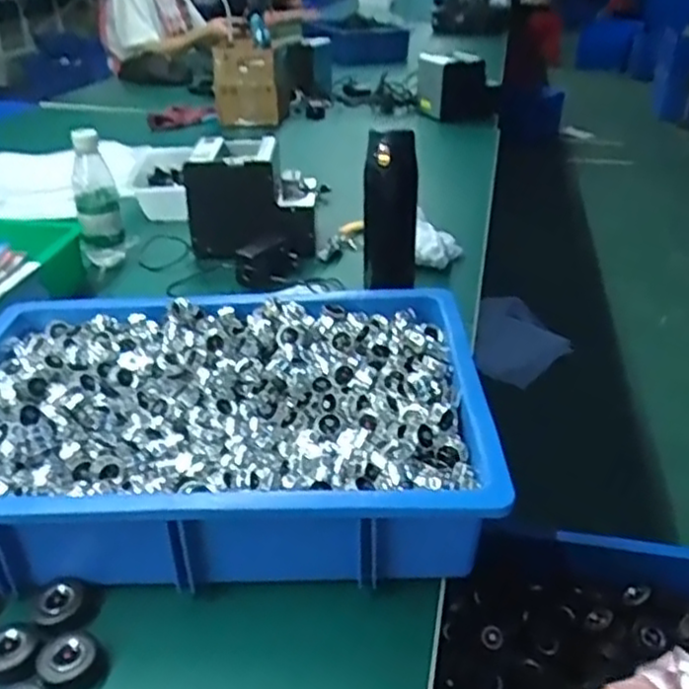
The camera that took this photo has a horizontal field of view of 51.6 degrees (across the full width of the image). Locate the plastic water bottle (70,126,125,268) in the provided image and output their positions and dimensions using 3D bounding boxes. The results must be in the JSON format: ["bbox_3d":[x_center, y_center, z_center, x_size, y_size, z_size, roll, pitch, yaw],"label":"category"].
[{"bbox_3d":[-0.343,-0.202,0.987,0.058,0.188,0.059,-11,33,-20],"label":"plastic water bottle"}]

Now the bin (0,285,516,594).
[{"bbox_3d":[-0.114,0.063,0.609,0.435,0.095,0.300,1,31,0],"label":"bin"}]

